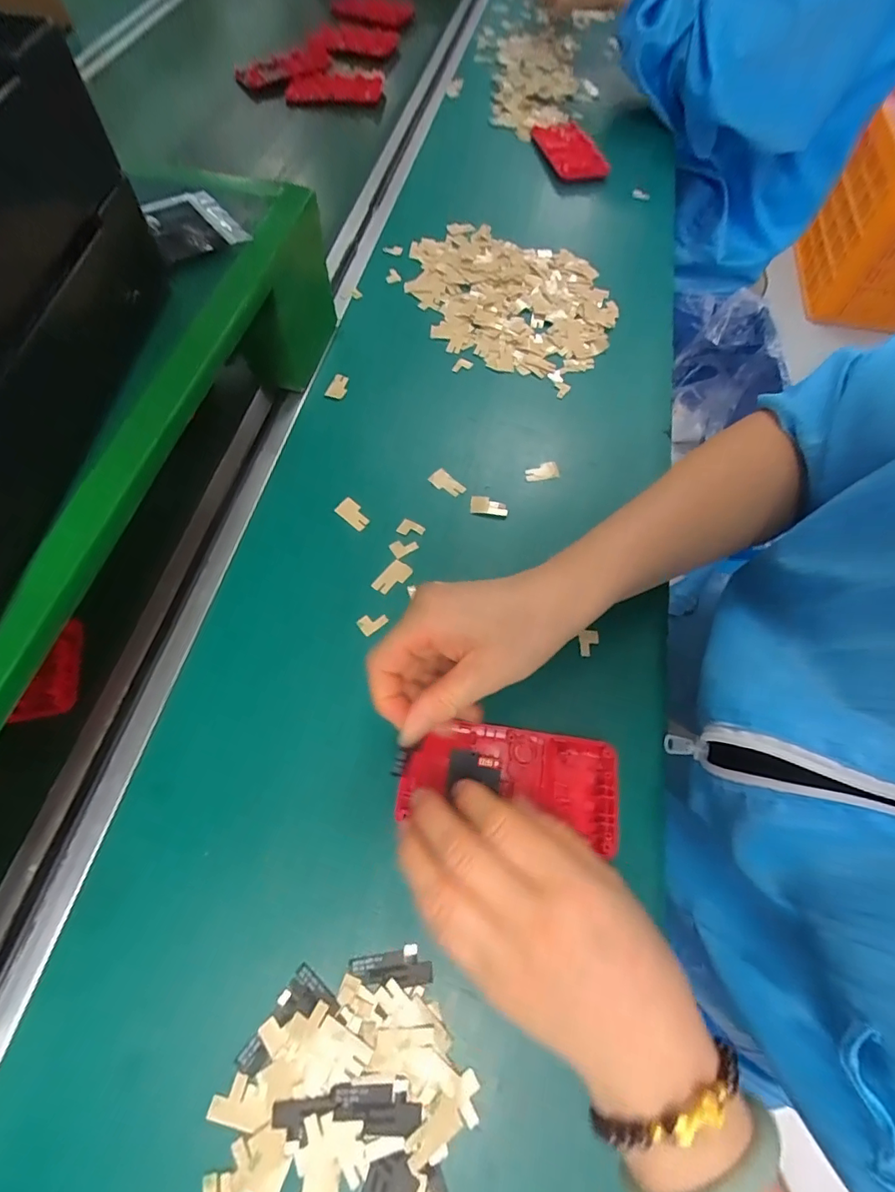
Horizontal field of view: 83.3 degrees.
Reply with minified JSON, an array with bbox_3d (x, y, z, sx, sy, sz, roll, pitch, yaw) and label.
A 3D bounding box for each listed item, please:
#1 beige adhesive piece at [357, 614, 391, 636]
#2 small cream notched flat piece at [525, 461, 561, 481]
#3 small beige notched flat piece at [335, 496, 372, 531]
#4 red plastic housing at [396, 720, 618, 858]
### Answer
[{"bbox_3d":[-0.050,0.017,0.335,0.019,0.004,0.013,-38,79,-8],"label":"beige adhesive piece"},{"bbox_3d":[0.075,-0.099,0.403,0.029,0.007,0.012,-18,66,-11],"label":"small cream notched flat piece"},{"bbox_3d":[-0.069,-0.061,0.371,0.027,0.005,0.015,39,69,15],"label":"small beige notched flat piece"},{"bbox_3d":[0.036,0.104,0.289,0.118,0.011,0.057,10,64,3],"label":"red plastic housing"}]

